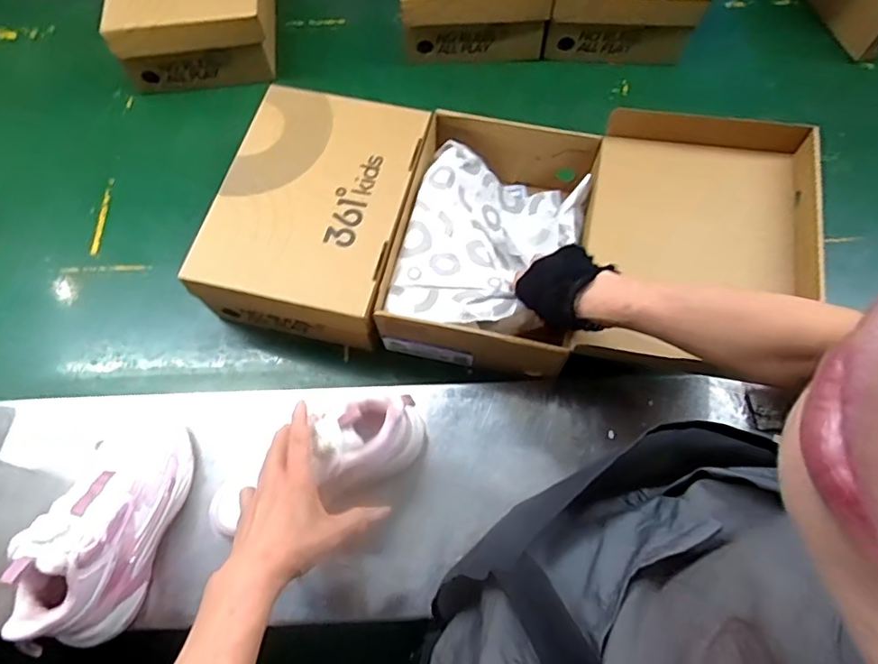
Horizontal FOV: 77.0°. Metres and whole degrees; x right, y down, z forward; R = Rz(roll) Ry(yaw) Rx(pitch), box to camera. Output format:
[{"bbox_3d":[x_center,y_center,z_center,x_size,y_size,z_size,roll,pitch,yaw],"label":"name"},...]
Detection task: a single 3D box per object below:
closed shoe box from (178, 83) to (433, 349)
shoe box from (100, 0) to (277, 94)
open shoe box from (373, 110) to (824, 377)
[{"bbox_3d":[-0.143,-0.141,0.667,0.208,0.102,0.291,11,65,6],"label":"closed shoe box"},{"bbox_3d":[-0.361,-0.515,0.833,0.216,0.115,0.263,-7,65,-3],"label":"shoe box"},{"bbox_3d":[0.161,-0.103,0.616,0.412,0.132,0.293,11,65,6],"label":"open shoe box"}]

